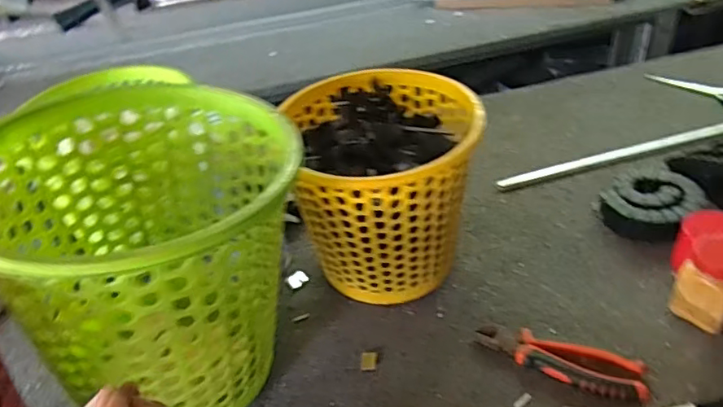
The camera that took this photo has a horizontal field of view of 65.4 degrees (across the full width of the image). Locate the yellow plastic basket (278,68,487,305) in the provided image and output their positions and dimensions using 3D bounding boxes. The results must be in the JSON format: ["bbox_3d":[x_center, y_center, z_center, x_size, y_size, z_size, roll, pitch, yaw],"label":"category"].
[{"bbox_3d":[0.028,-0.013,0.600,0.176,0.189,0.199,-13,39,-7],"label":"yellow plastic basket"}]

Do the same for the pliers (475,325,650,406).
[{"bbox_3d":[0.179,0.141,0.516,0.149,0.020,0.045,12,43,23],"label":"pliers"}]

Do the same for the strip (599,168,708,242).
[{"bbox_3d":[0.339,0.000,0.657,0.110,0.035,0.099,-34,46,-29],"label":"strip"}]

